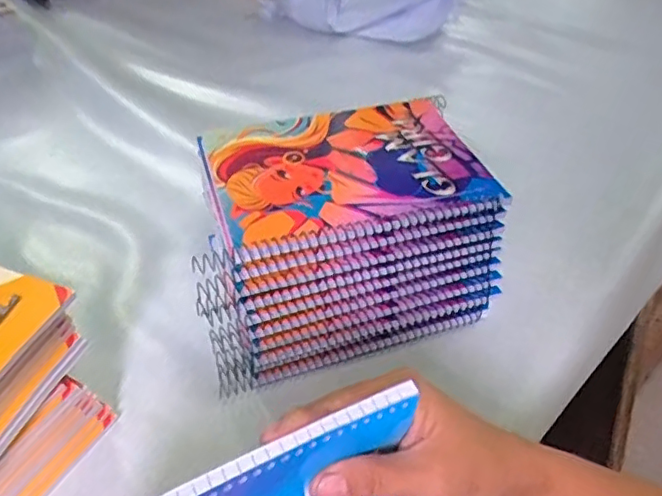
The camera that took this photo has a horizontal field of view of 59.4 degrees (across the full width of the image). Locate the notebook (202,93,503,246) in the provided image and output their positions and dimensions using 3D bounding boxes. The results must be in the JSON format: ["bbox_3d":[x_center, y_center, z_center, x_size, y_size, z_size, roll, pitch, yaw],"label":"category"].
[{"bbox_3d":[0.011,-0.065,0.436,0.197,0.007,0.143,-11,44,-13],"label":"notebook"}]

